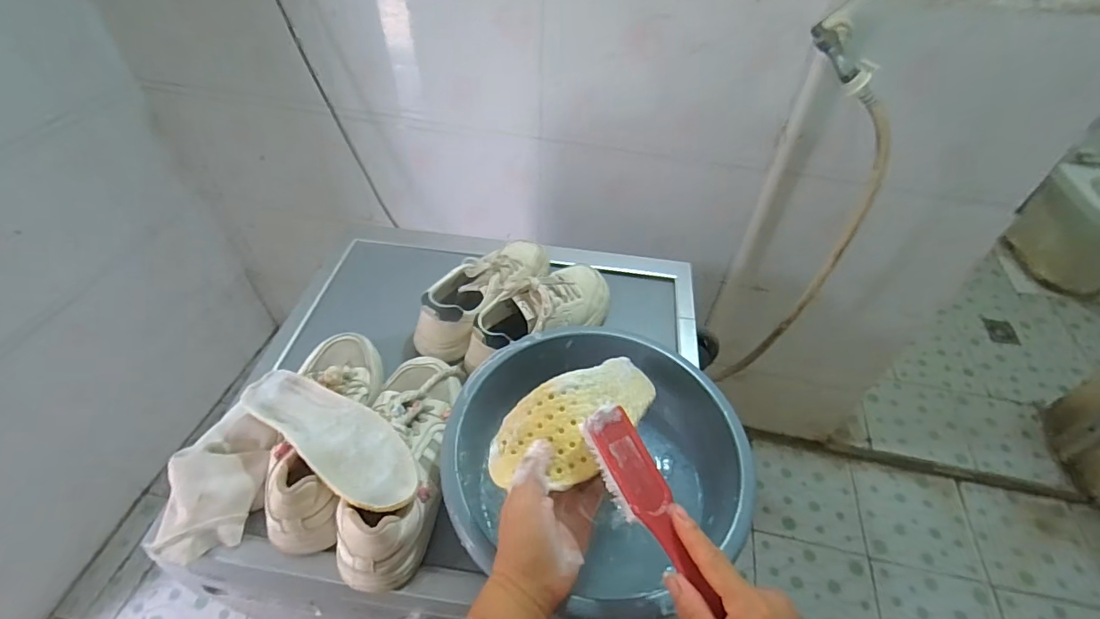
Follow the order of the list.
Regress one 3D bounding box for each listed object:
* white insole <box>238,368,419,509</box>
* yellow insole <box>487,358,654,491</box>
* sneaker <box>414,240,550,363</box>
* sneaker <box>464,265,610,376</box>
[{"bbox_3d":[-0.227,0.123,0.516,0.238,0.013,0.076,27,42,27],"label":"white insole"},{"bbox_3d":[0.043,0.092,0.451,0.204,0.059,0.081,-22,52,-39],"label":"yellow insole"},{"bbox_3d":[-0.085,-0.032,0.704,0.096,0.080,0.247,34,55,24],"label":"sneaker"},{"bbox_3d":[-0.010,0.001,0.678,0.091,0.087,0.234,36,56,27],"label":"sneaker"}]

